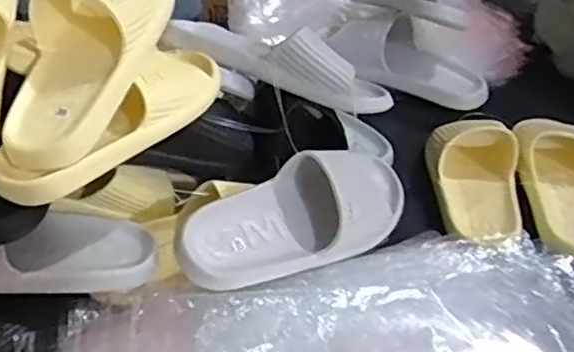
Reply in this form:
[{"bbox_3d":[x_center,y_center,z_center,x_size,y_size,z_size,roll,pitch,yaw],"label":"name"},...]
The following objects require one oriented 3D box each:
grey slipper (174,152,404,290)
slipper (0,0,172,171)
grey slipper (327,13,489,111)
[{"bbox_3d":[0.021,0.033,0.608,0.260,0.064,0.109,-20,70,-27],"label":"grey slipper"},{"bbox_3d":[-0.185,-0.114,0.553,0.108,0.090,0.223,26,46,-13],"label":"slipper"},{"bbox_3d":[0.178,-0.172,0.910,0.243,0.073,0.091,32,48,19],"label":"grey slipper"}]

